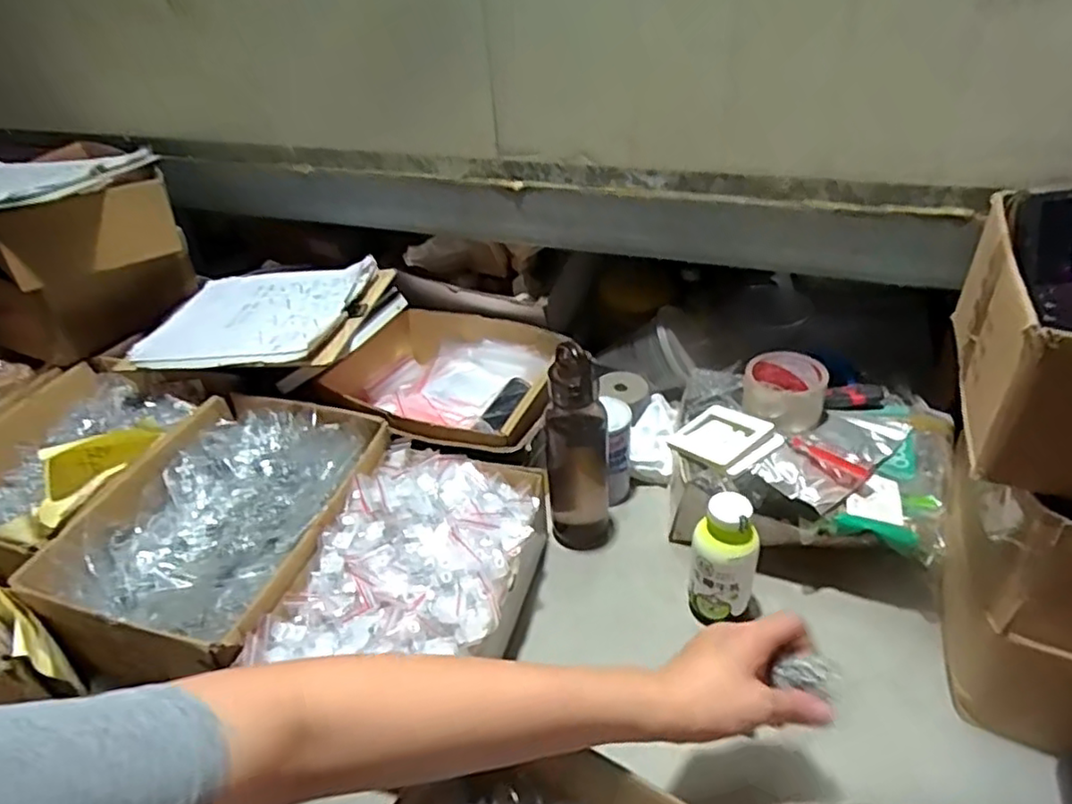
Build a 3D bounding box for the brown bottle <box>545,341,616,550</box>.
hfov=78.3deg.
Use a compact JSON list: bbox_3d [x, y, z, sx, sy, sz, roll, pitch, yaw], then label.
[{"bbox_3d":[0.047,0.051,0.724,0.066,0.248,0.062,-2,37,5],"label":"brown bottle"}]

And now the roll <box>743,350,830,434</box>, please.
[{"bbox_3d":[0.288,-0.014,0.767,0.086,0.046,0.105,1,37,9],"label":"roll"}]

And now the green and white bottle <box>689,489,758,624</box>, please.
[{"bbox_3d":[0.182,0.154,0.642,0.063,0.132,0.050,7,38,17],"label":"green and white bottle"}]

